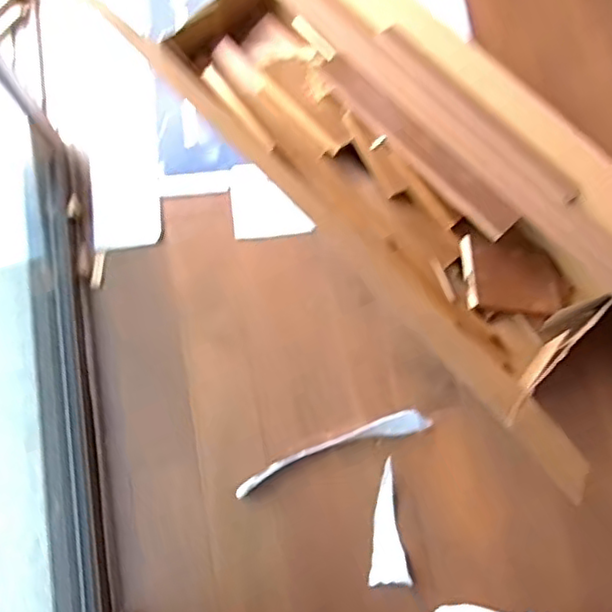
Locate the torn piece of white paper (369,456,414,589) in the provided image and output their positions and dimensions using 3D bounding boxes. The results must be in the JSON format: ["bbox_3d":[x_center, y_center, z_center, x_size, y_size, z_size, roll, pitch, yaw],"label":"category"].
[{"bbox_3d":[0.142,0.377,1.119,0.065,0.028,0.199,-2,77,0],"label":"torn piece of white paper"}]

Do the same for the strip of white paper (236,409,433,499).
[{"bbox_3d":[0.048,0.261,1.161,0.365,0.017,0.043,-20,77,-4],"label":"strip of white paper"}]

